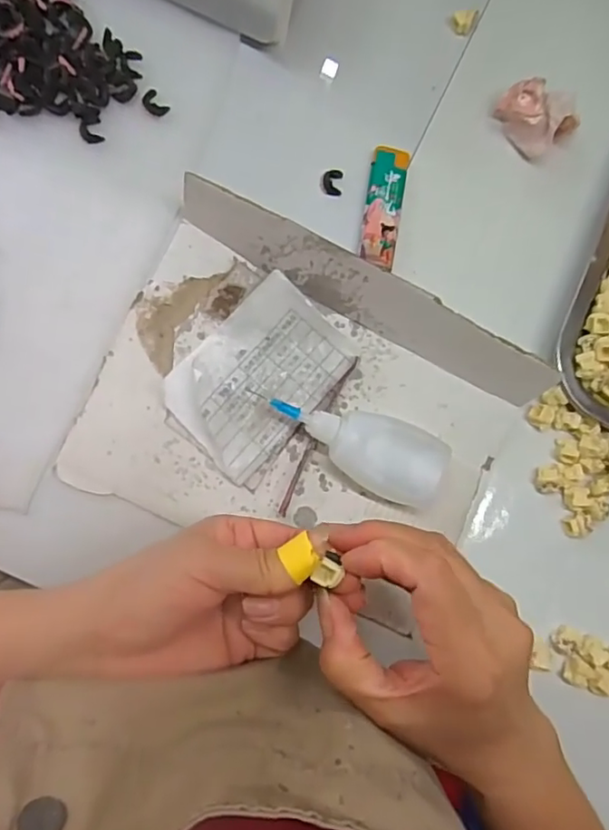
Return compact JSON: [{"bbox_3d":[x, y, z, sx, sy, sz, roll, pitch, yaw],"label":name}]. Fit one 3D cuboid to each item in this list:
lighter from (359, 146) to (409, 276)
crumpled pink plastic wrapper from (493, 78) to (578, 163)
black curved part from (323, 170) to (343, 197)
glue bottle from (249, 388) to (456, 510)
[{"bbox_3d":[0.050,-0.129,0.351,0.024,0.011,0.078,9,84,-8],"label":"lighter"},{"bbox_3d":[0.149,-0.192,0.359,0.033,0.034,0.044,-33,91,-10],"label":"crumpled pink plastic wrapper"},{"bbox_3d":[0.018,-0.146,0.352,0.012,0.005,0.016,6,84,-8],"label":"black curved part"},{"bbox_3d":[0.028,0.018,0.320,0.105,0.030,0.041,22,82,-6],"label":"glue bottle"}]

